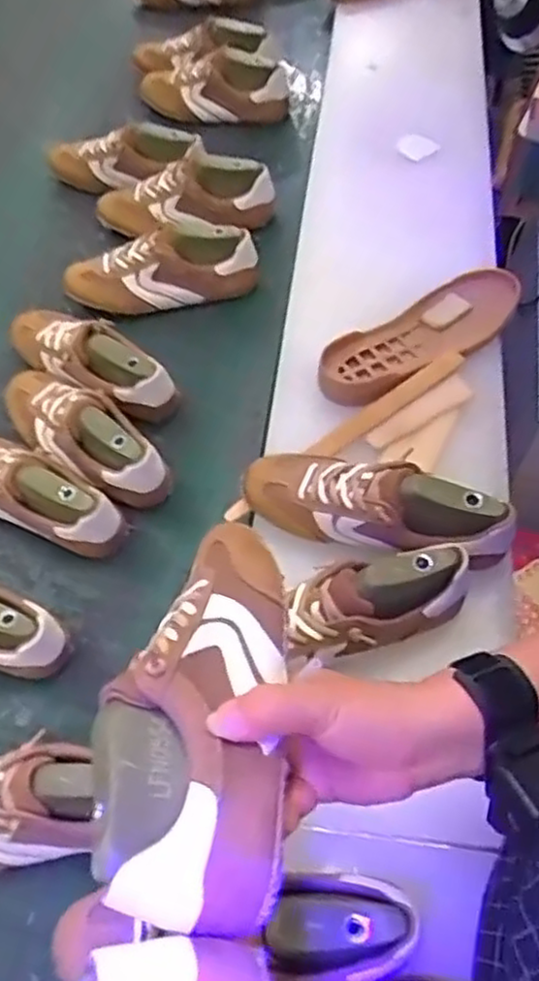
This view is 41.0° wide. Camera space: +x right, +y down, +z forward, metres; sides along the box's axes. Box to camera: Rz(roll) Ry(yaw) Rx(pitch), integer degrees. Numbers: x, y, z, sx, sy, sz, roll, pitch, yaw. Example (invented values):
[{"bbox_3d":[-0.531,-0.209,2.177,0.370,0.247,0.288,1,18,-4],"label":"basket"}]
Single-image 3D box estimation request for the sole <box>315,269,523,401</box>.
[{"bbox_3d":[0.172,-0.172,0.807,0.265,0.028,0.093,-30,58,-15],"label":"sole"}]

